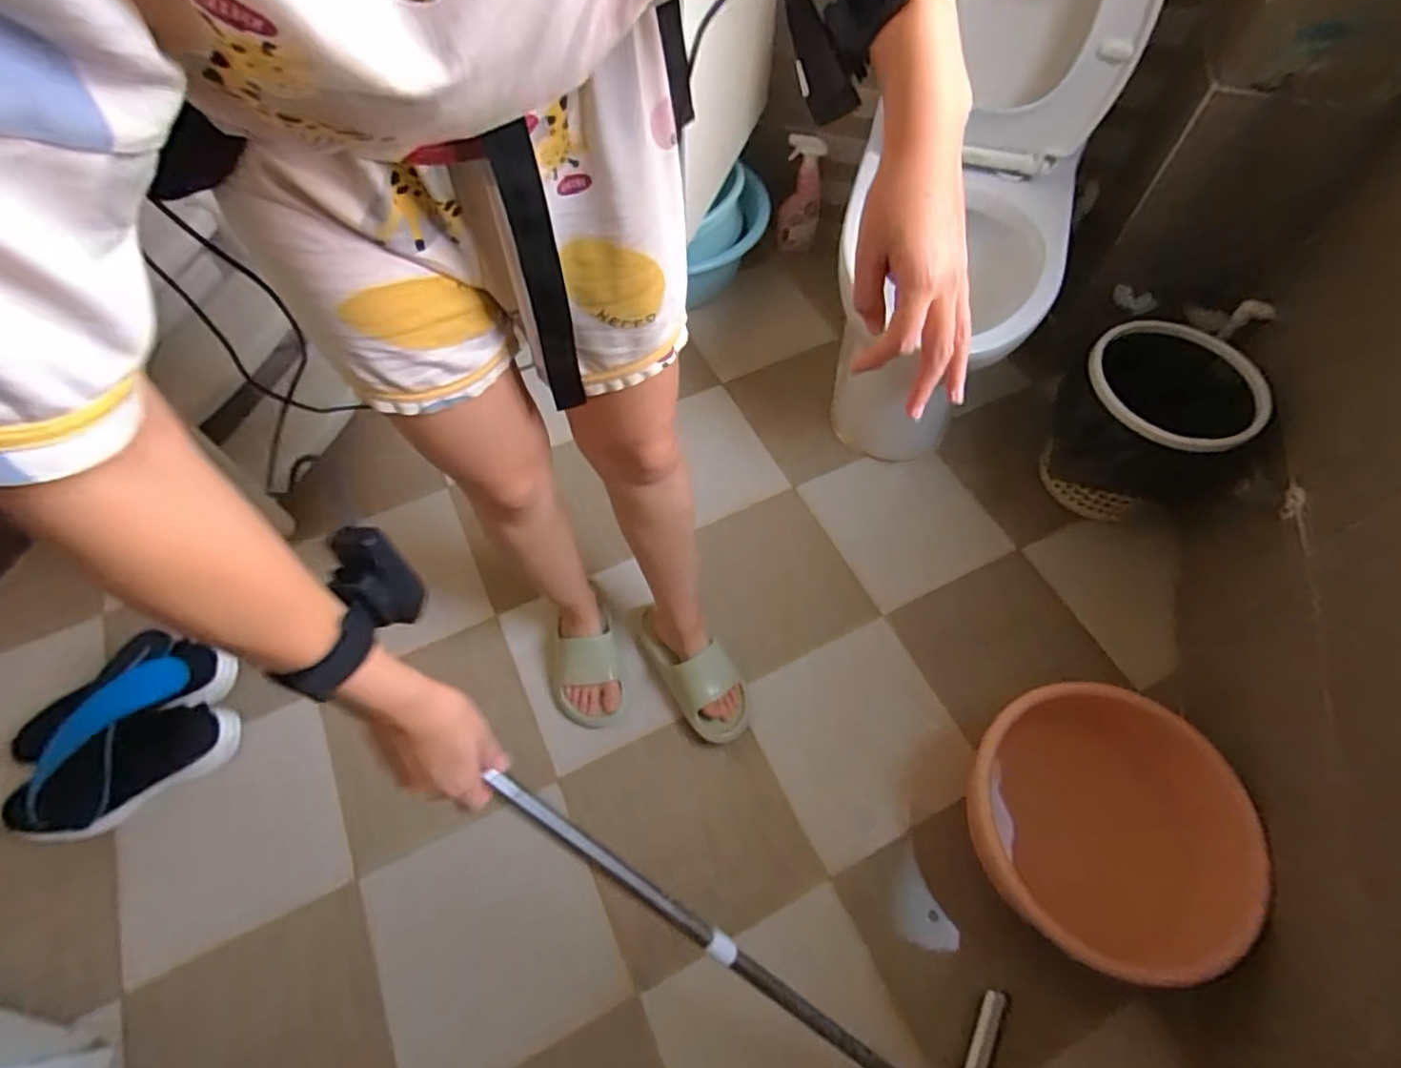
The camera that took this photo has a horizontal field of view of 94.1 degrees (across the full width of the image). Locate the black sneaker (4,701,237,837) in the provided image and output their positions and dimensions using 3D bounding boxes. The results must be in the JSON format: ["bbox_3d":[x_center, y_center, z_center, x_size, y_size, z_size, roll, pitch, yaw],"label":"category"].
[{"bbox_3d":[-0.813,0.344,0.913,0.287,0.094,0.101,-26,63,-16],"label":"black sneaker"}]

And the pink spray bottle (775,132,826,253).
[{"bbox_3d":[0.229,-0.767,1.479,0.093,0.228,0.054,13,59,6],"label":"pink spray bottle"}]

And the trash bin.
[{"bbox_3d":[0.751,-0.174,1.124,0.271,0.271,0.247,27,62,14],"label":"trash bin"}]

